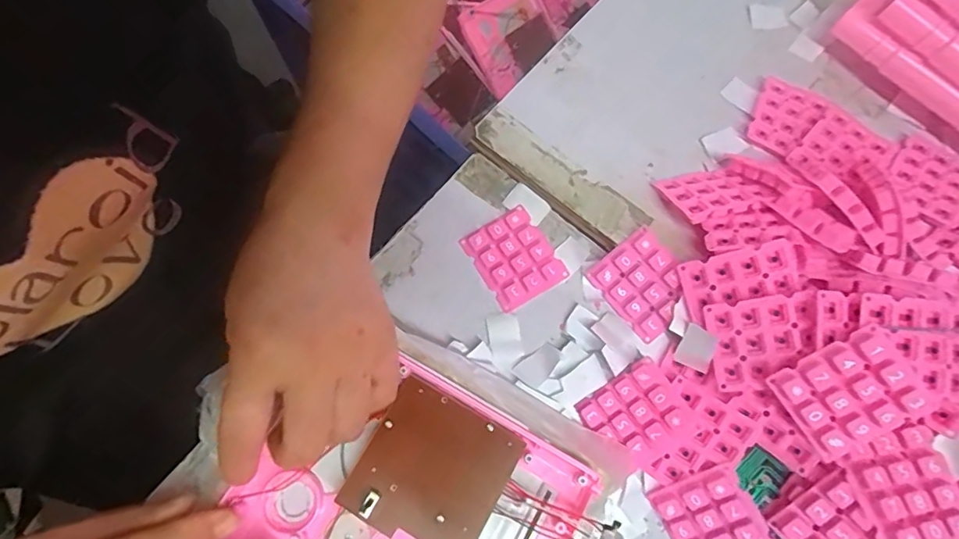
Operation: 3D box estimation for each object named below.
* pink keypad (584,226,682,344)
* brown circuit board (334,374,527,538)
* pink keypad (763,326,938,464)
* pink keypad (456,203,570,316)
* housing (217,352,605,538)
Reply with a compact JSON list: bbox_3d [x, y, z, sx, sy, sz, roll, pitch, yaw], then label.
[{"bbox_3d":[0.104,0.009,0.334,0.048,0.010,0.057,-44,76,12],"label":"pink keypad"},{"bbox_3d":[-0.025,0.105,0.274,0.072,0.004,0.072,29,74,10],"label":"brown circuit board"},{"bbox_3d":[0.191,0.064,0.271,0.060,0.015,0.050,-35,80,16],"label":"pink keypad"},{"bbox_3d":[0.023,-0.008,0.349,0.049,0.010,0.059,-30,76,-10],"label":"pink keypad"},{"bbox_3d":[-0.037,0.126,0.270,0.151,0.017,0.133,30,74,11],"label":"housing"}]

